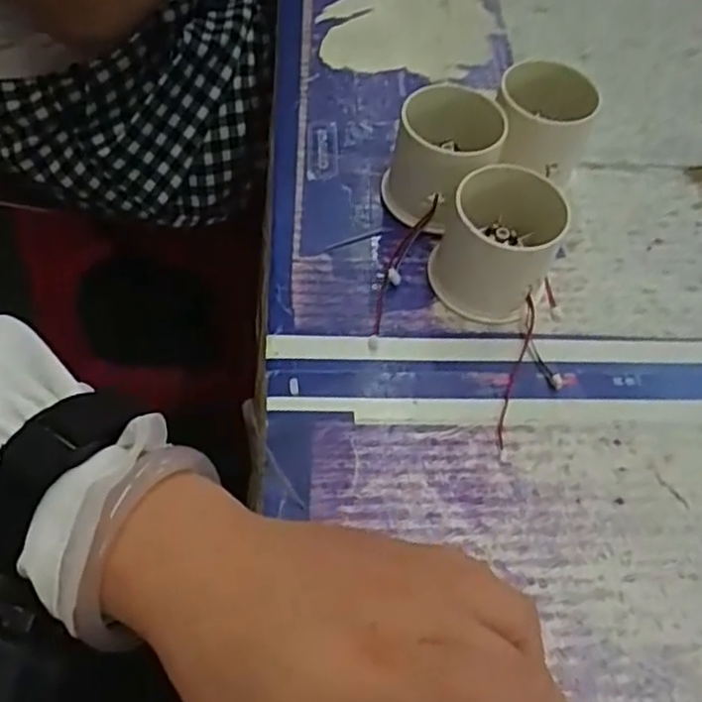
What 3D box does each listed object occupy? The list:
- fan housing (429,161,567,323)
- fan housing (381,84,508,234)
[{"bbox_3d":[0.070,-0.053,0.325,0.052,0.049,0.059,23,59,10],"label":"fan housing"},{"bbox_3d":[0.044,-0.092,0.343,0.050,0.054,0.047,13,58,4],"label":"fan housing"}]

